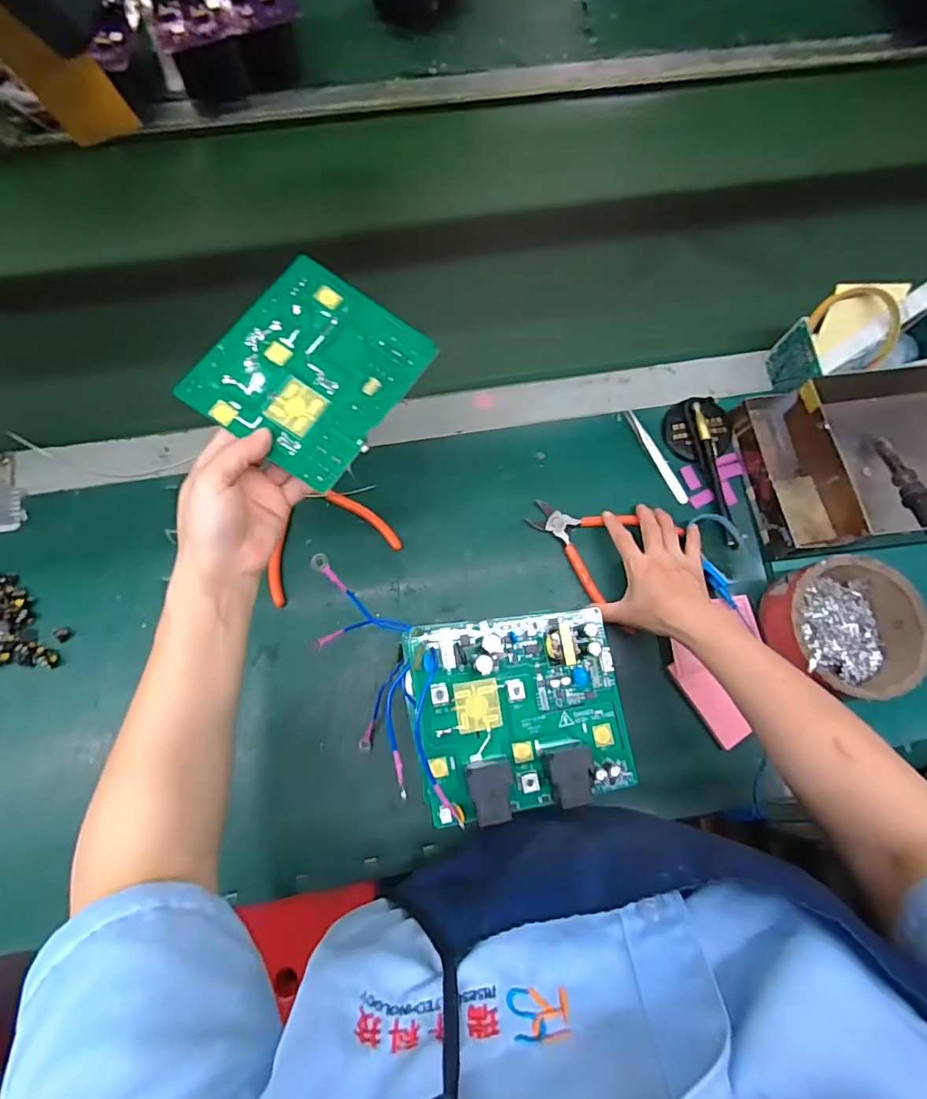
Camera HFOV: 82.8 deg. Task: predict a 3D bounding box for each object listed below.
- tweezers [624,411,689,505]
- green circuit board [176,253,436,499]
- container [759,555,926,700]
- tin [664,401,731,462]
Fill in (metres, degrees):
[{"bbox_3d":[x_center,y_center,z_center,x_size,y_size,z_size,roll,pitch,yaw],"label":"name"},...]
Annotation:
[{"bbox_3d":[0.198,-0.096,0.543,0.013,0.004,0.111,-28,78,-9],"label":"tweezers"},{"bbox_3d":[-0.098,-0.118,0.345,0.112,0.004,0.129,35,75,-1],"label":"green circuit board"},{"bbox_3d":[0.343,0.072,0.479,0.119,0.048,0.120,1,75,-2],"label":"container"},{"bbox_3d":[0.246,-0.124,0.551,0.067,0.016,0.059,1,75,-2],"label":"tin"}]

